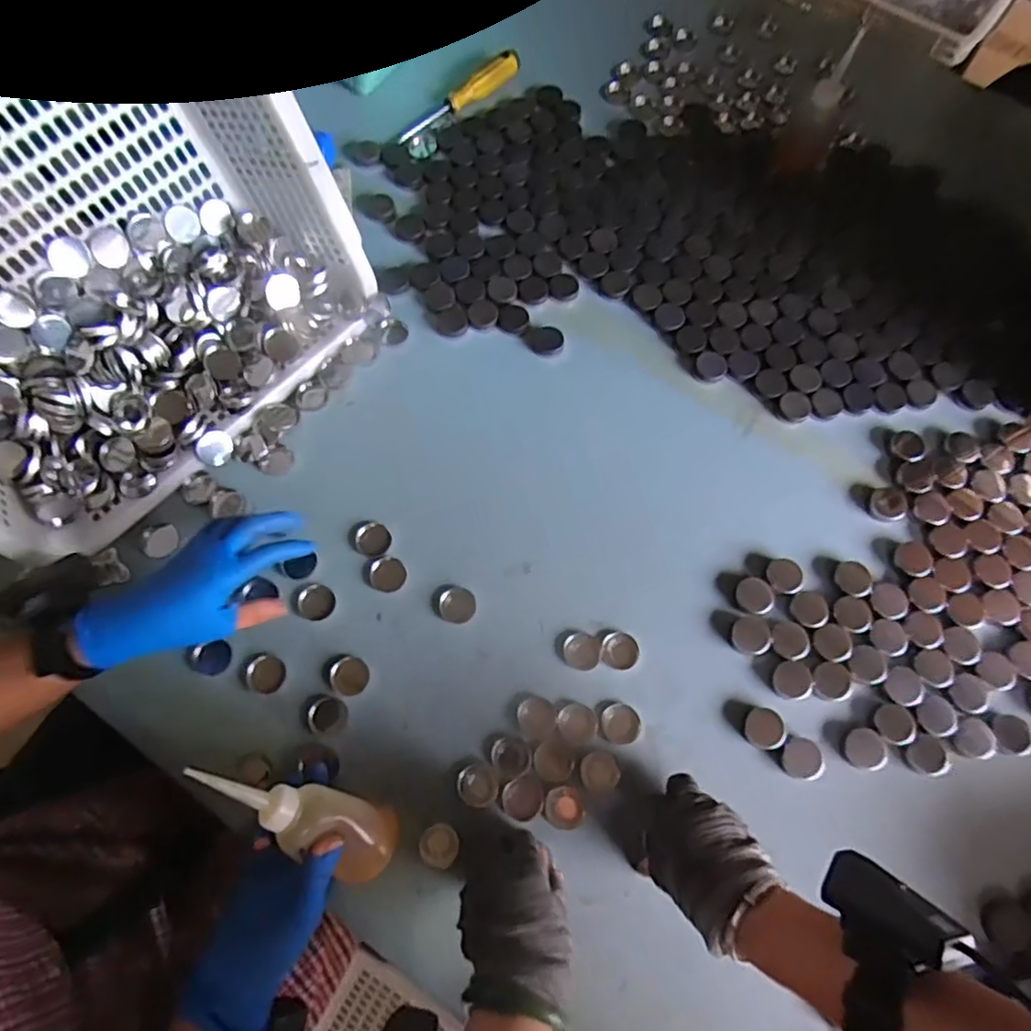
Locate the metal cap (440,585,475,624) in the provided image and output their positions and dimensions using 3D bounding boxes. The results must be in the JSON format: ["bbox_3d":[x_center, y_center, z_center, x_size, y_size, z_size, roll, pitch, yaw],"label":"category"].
[{"bbox_3d":[-0.054,0.083,0.600,0.032,0.004,0.033,-16,72,-7],"label":"metal cap"}]

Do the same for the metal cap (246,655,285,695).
[{"bbox_3d":[-0.222,0.142,0.571,0.033,0.005,0.031,1,70,-2],"label":"metal cap"}]

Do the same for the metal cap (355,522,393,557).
[{"bbox_3d":[-0.136,0.023,0.614,0.033,0.007,0.031,1,70,-2],"label":"metal cap"}]

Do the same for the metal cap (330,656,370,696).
[{"bbox_3d":[-0.148,0.143,0.571,0.031,0.010,0.033,1,70,-2],"label":"metal cap"}]

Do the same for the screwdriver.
[{"bbox_3d":[-0.071,-0.526,0.800,0.192,0.029,0.024,-42,77,-15],"label":"screwdriver"}]

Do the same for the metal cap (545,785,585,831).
[{"bbox_3d":[0.041,0.245,0.536,0.032,0.004,0.034,1,70,-2],"label":"metal cap"}]

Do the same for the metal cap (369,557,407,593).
[{"bbox_3d":[-0.121,0.055,0.603,0.035,0.010,0.031,21,71,6],"label":"metal cap"}]

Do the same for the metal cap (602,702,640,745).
[{"bbox_3d":[0.094,0.183,0.564,0.033,0.006,0.033,1,70,-2],"label":"metal cap"}]

